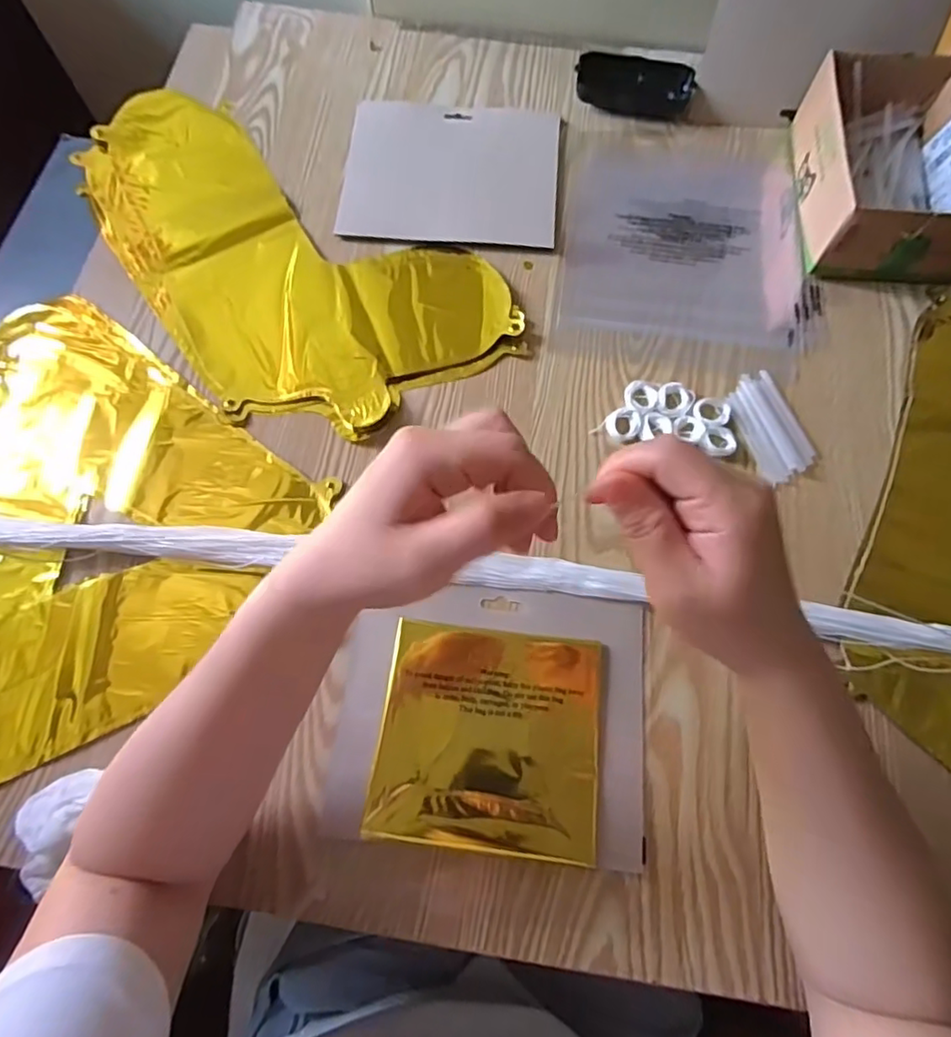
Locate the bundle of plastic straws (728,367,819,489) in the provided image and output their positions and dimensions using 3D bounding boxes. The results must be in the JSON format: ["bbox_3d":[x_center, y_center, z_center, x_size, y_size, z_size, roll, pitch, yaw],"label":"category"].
[{"bbox_3d":[0.223,-0.070,0.456,0.046,0.009,0.088,-15,70,-6],"label":"bundle of plastic straws"}]

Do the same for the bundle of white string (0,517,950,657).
[{"bbox_3d":[0.019,0.043,0.402,0.786,0.026,0.038,7,69,3],"label":"bundle of white string"}]

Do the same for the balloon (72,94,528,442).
[{"bbox_3d":[-0.171,-0.243,0.521,0.238,0.011,0.407,-34,73,-12],"label":"balloon"}]

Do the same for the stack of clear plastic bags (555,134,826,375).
[{"bbox_3d":[0.188,-0.253,0.537,0.212,0.013,0.249,8,69,3],"label":"stack of clear plastic bags"}]

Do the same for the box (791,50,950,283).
[{"bbox_3d":[0.351,-0.297,0.510,0.139,0.069,0.191,2,69,1],"label":"box"}]

